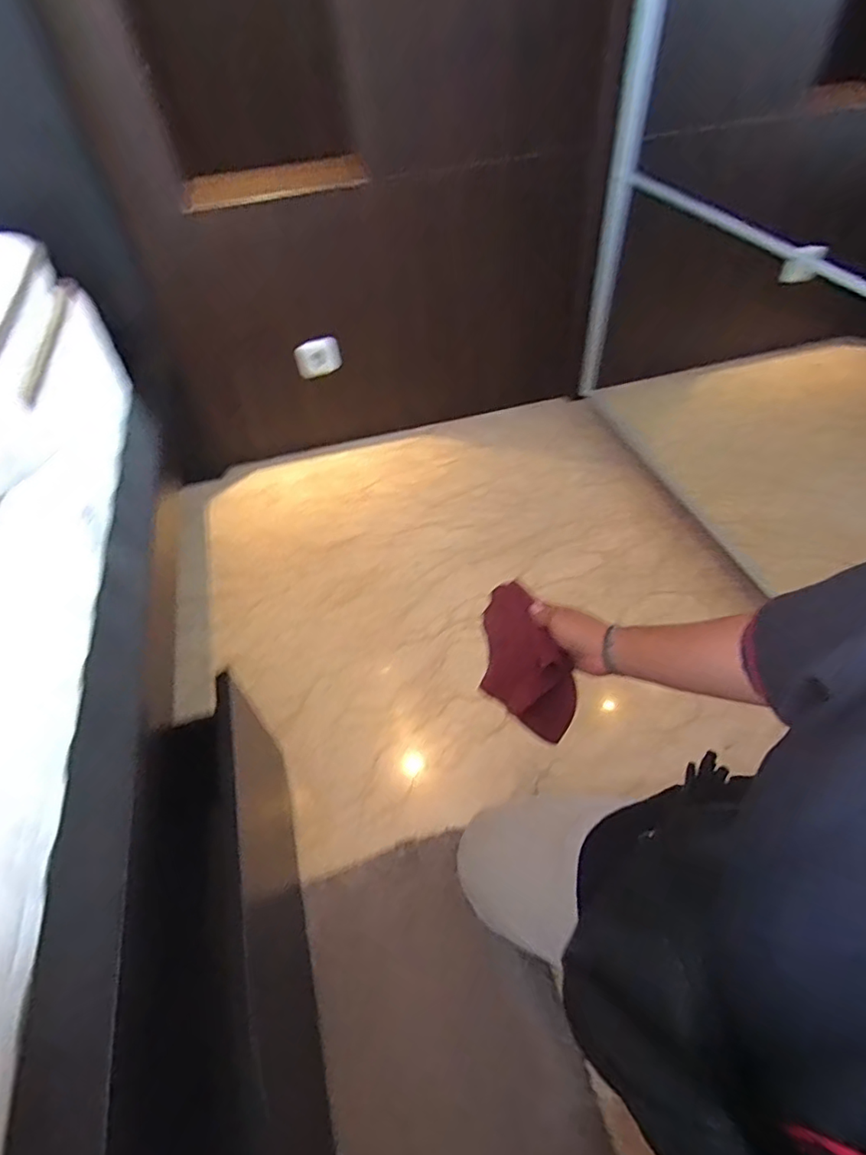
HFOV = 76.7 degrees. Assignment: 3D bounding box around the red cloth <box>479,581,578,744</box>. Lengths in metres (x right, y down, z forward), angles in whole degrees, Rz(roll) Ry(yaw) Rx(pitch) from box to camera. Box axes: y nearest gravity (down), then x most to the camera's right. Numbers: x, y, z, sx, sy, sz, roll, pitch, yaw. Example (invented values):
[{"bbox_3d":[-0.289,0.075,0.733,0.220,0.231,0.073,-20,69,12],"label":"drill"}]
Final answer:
[{"bbox_3d":[0.107,0.105,0.705,0.093,0.111,0.176,-18,50,-11],"label":"red cloth"}]

